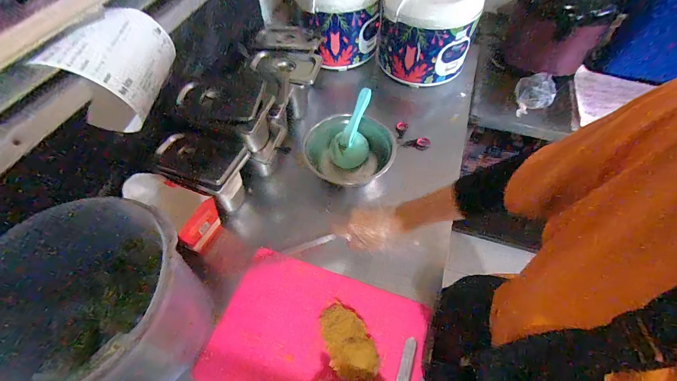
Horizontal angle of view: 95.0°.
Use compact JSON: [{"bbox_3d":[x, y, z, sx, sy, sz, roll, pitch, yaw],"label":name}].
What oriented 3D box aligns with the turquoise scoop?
[{"bbox_3d":[0.038,-0.152,0.753,0.092,0.033,0.199,15,82,11],"label":"turquoise scoop"}]

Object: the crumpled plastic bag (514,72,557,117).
[{"bbox_3d":[0.590,-0.290,0.952,0.120,0.085,0.094,-14,57,-8],"label":"crumpled plastic bag"}]

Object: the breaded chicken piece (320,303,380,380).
[{"bbox_3d":[0.016,0.252,0.517,0.070,0.034,0.124,-19,58,-12],"label":"breaded chicken piece"}]

